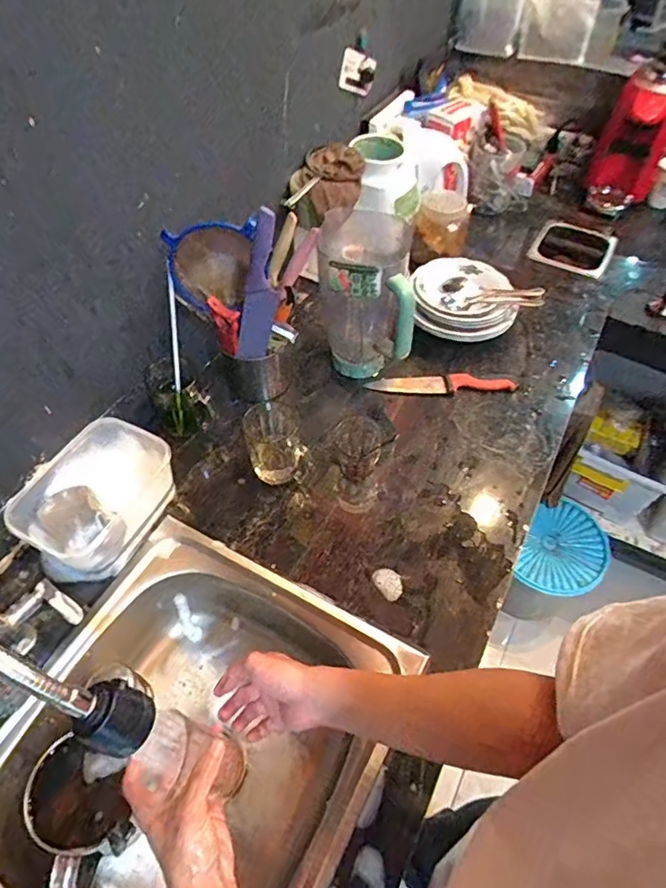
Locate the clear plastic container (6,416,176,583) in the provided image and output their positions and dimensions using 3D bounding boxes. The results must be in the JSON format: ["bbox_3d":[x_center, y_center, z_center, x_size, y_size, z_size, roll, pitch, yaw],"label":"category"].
[{"bbox_3d":[-0.323,0.073,0.724,0.148,0.081,0.201,23,56,15],"label":"clear plastic container"}]

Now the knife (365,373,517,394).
[{"bbox_3d":[0.189,-0.105,0.914,0.246,0.019,0.038,-2,53,-3],"label":"knife"}]

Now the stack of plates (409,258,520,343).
[{"bbox_3d":[0.236,-0.266,0.971,0.179,0.058,0.159,2,53,0],"label":"stack of plates"}]

